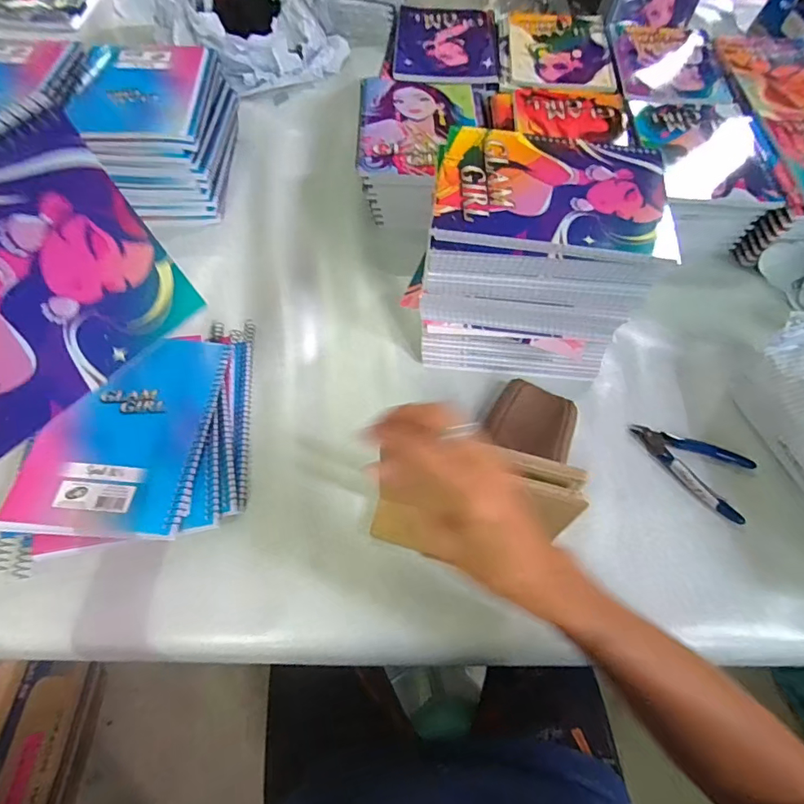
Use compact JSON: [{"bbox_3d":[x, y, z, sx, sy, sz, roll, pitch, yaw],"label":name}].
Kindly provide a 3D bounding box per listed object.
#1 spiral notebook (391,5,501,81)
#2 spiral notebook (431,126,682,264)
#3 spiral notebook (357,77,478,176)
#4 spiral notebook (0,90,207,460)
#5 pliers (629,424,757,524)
[{"bbox_3d":[0.066,-0.530,0.688,0.147,0.013,0.198,4,60,-1],"label":"spiral notebook"},{"bbox_3d":[0.133,-0.185,0.412,0.199,0.012,0.146,9,60,3],"label":"spiral notebook"},{"bbox_3d":[0.021,-0.354,0.594,0.147,0.009,0.196,1,60,-3],"label":"spiral notebook"},{"bbox_3d":[-0.228,-0.051,0.267,0.017,0.148,0.190,34,70,27],"label":"spiral notebook"},{"bbox_3d":[0.288,0.061,0.472,0.116,0.007,0.073,28,63,14],"label":"pliers"}]

